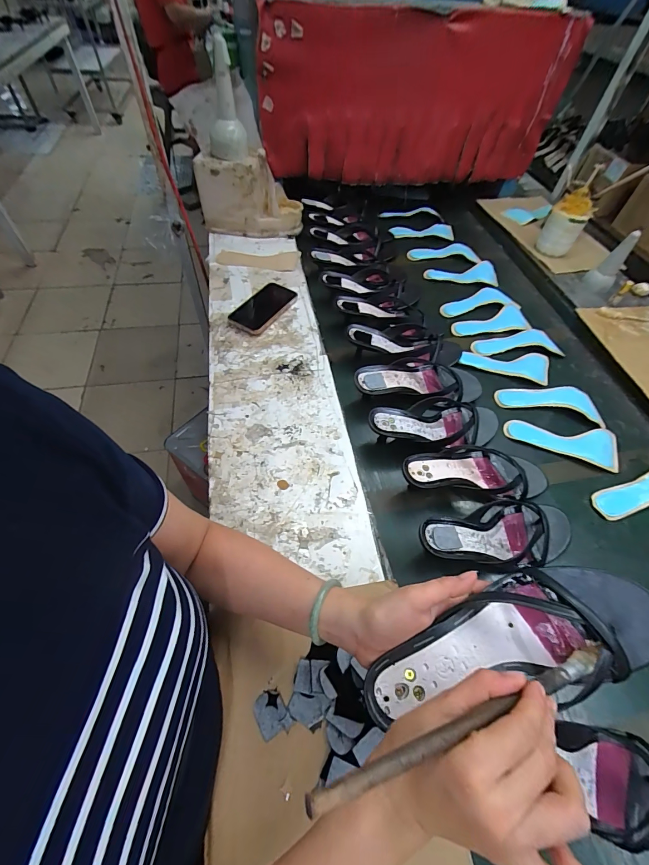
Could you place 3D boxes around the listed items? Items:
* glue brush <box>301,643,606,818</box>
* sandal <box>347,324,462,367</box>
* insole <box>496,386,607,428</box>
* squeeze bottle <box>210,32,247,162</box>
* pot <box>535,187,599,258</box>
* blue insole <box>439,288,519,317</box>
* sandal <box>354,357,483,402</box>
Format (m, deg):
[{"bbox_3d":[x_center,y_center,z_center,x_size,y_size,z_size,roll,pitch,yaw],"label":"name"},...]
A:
[{"bbox_3d":[0.112,0.181,0.227,0.264,0.019,0.013,1,53,-27],"label":"glue brush"},{"bbox_3d":[0.174,-0.178,0.716,0.265,0.045,0.106,2,55,-18],"label":"sandal"},{"bbox_3d":[0.444,-0.069,0.692,0.196,0.006,0.084,15,56,7],"label":"insole"},{"bbox_3d":[-0.227,-0.713,0.757,0.082,0.190,0.077,-9,56,-10],"label":"squeeze bottle"},{"bbox_3d":[0.675,-0.582,0.986,0.095,0.155,0.097,30,57,14],"label":"pot"},{"bbox_3d":[0.377,-0.327,0.875,0.206,0.019,0.078,-14,57,-7],"label":"blue insole"},{"bbox_3d":[0.182,-0.095,0.656,0.264,0.052,0.104,-1,55,-18],"label":"sandal"}]

